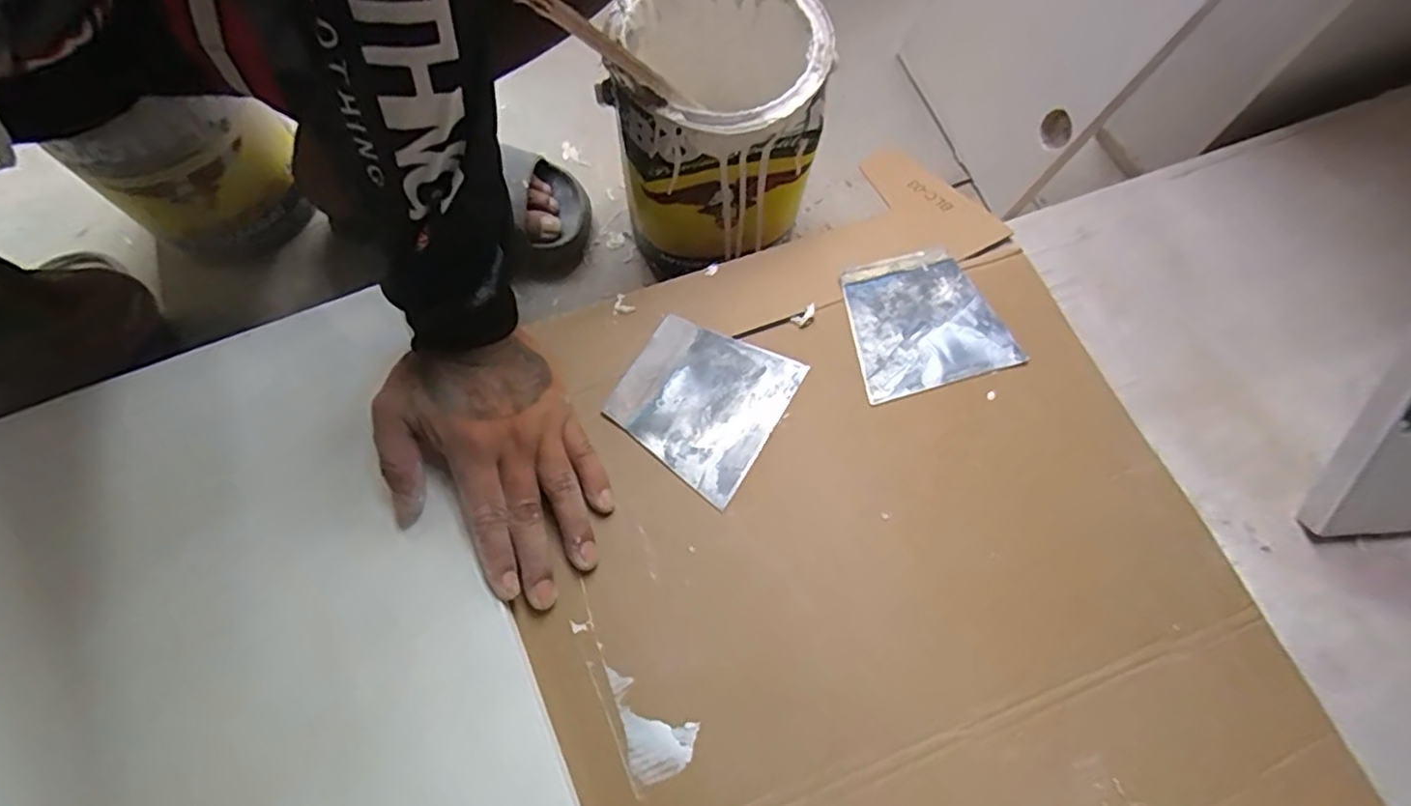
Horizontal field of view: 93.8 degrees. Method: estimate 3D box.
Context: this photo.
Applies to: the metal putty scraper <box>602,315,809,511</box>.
[{"bbox_3d":[-0.003,-0.002,0.430,0.099,0.004,0.103,30,73,7],"label":"metal putty scraper"}]

